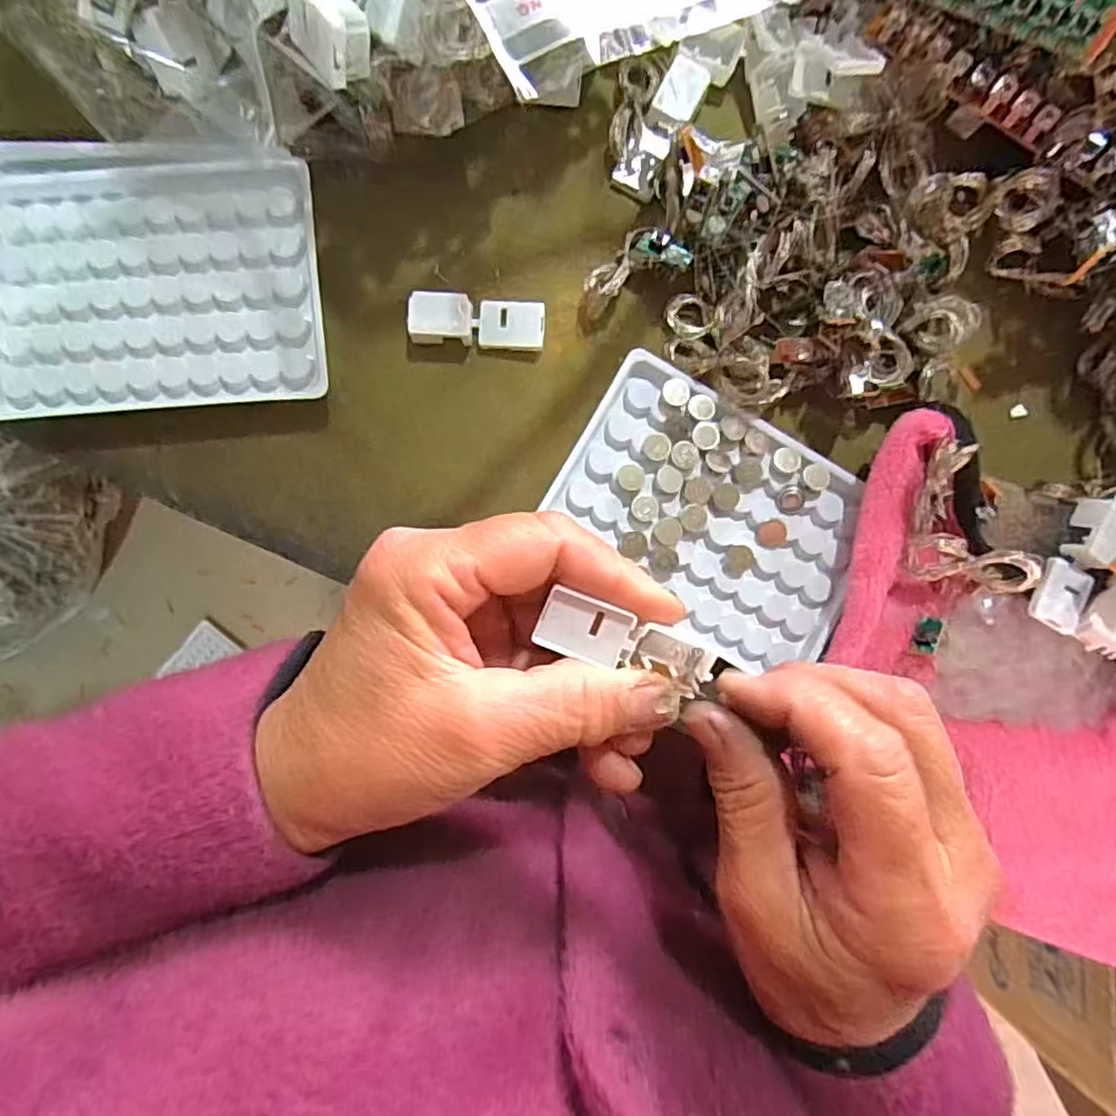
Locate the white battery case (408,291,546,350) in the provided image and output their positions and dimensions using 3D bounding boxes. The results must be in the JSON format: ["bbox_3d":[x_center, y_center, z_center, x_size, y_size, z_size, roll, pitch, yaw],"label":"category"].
[{"bbox_3d":[-0.032,-0.096,0.266,0.053,0.014,0.019,3,90,-3],"label":"white battery case"}]

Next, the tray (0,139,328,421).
[{"bbox_3d":[-0.162,-0.111,0.254,0.136,0.019,0.105,-4,90,-3],"label":"tray"}]

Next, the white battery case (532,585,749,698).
[{"bbox_3d":[0.024,0.027,0.201,0.058,0.010,0.018,19,94,-11],"label":"white battery case"}]

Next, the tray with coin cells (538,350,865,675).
[{"bbox_3d":[0.064,-0.017,0.273,0.126,0.013,0.092,29,88,-3],"label":"tray with coin cells"}]

